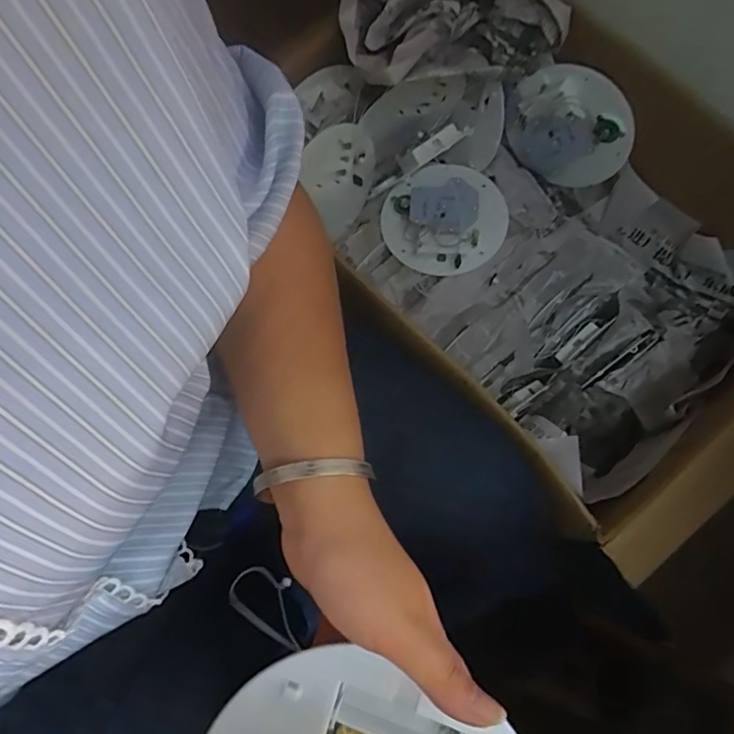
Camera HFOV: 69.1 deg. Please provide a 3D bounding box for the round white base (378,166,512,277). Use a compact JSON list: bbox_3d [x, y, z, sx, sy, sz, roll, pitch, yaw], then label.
[{"bbox_3d":[0.094,-0.186,0.645,0.149,0.053,0.150,0,72,1],"label":"round white base"}]

